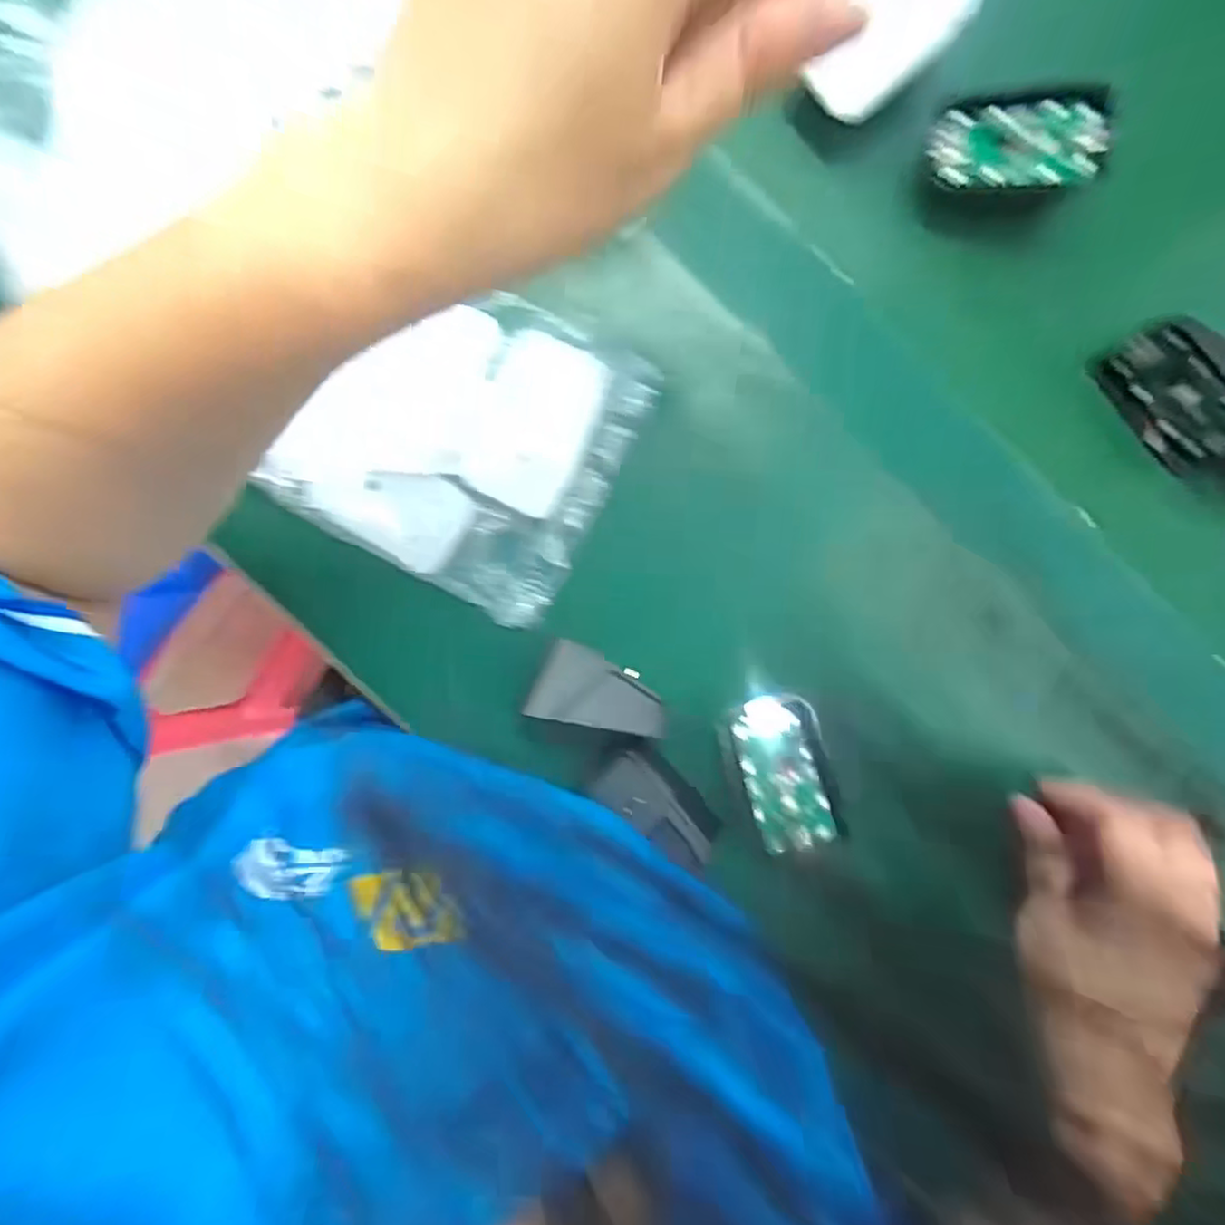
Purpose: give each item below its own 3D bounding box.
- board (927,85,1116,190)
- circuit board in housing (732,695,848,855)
[{"bbox_3d":[0.180,-0.209,0.298,0.070,0.012,0.038,2,96,16],"label":"board"},{"bbox_3d":[0.079,0.072,0.305,0.039,0.007,0.068,-12,77,-1],"label":"circuit board in housing"}]

